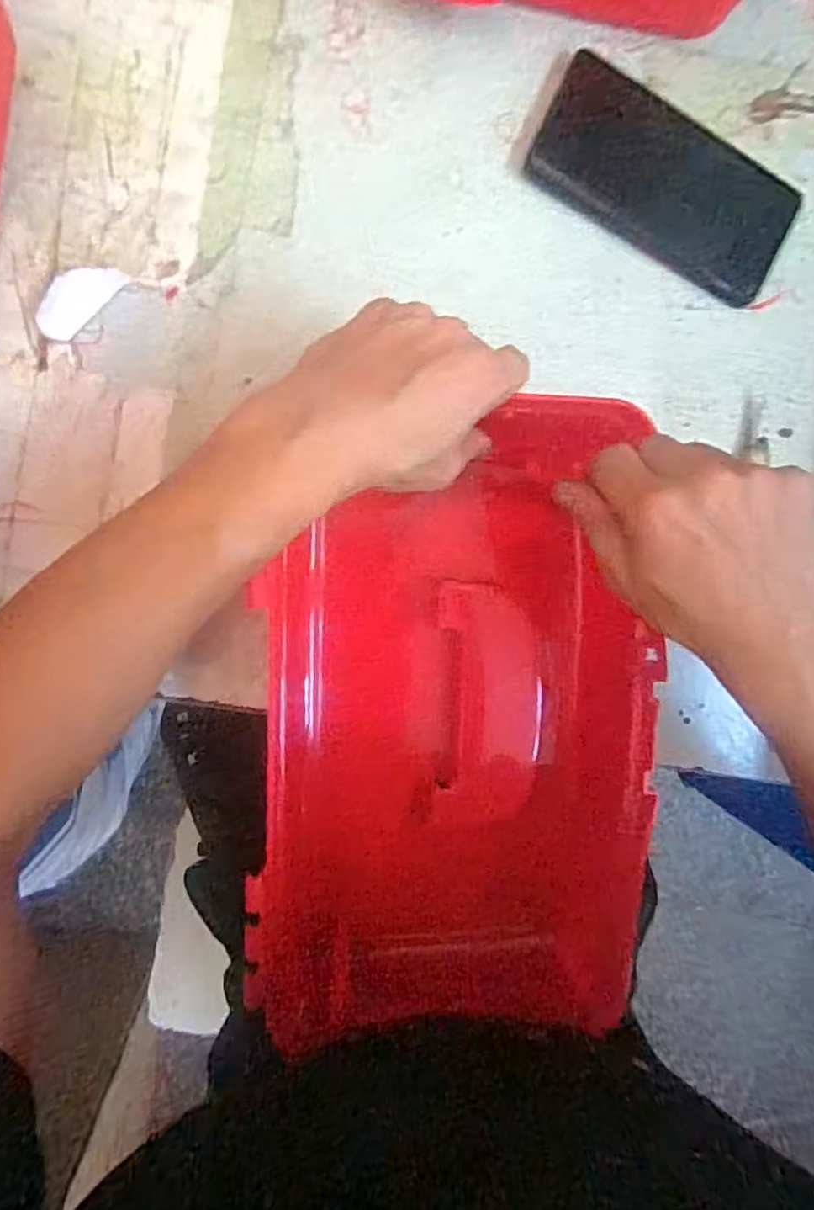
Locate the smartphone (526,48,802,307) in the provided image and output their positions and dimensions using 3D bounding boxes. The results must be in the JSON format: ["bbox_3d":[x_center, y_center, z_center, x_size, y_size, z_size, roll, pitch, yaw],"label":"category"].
[{"bbox_3d":[0.158,-0.254,0.391,0.164,0.010,0.074,26,91,-9],"label":"smartphone"}]

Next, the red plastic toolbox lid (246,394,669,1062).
[{"bbox_3d":[0.023,0.066,0.371,0.224,0.094,0.343,-1,95,-8],"label":"red plastic toolbox lid"}]

